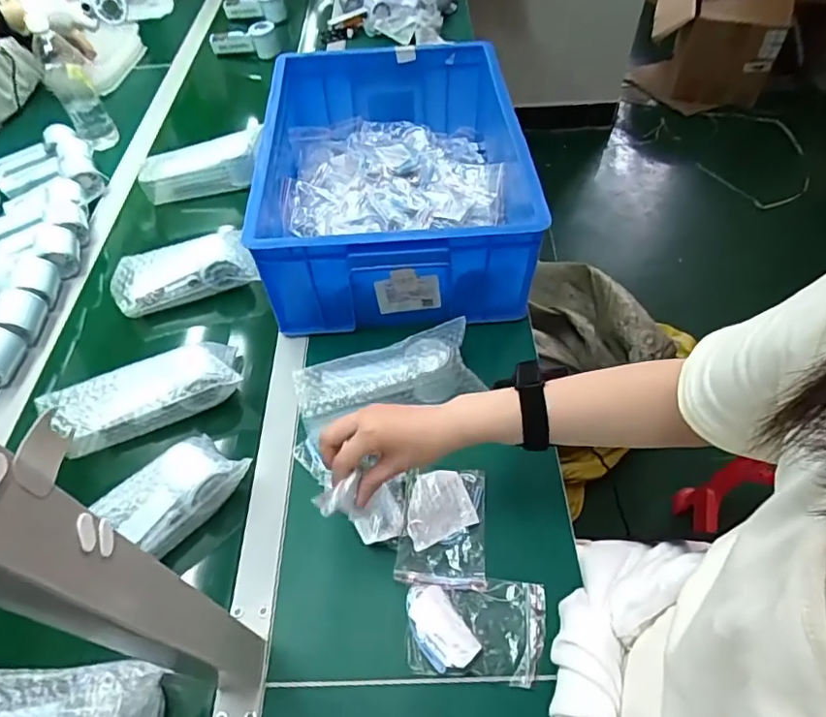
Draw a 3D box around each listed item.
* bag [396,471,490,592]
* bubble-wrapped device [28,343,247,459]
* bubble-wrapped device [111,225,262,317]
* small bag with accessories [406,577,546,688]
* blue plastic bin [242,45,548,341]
[{"bbox_3d":[0.032,0.172,0.558,0.085,0.011,0.119,6,53,2],"label":"bag"},{"bbox_3d":[-0.313,0.047,0.643,0.217,0.064,0.071,-20,56,-17],"label":"bubble-wrapped device"},{"bbox_3d":[-0.327,-0.117,0.768,0.193,0.059,0.087,-15,55,-13],"label":"bubble-wrapped device"},{"bbox_3d":[0.058,0.246,0.501,0.124,0.019,0.086,7,53,3],"label":"small bag with accessories"},{"bbox_3d":[-0.026,-0.263,0.789,0.370,0.167,0.442,-1,53,-4],"label":"blue plastic bin"}]

